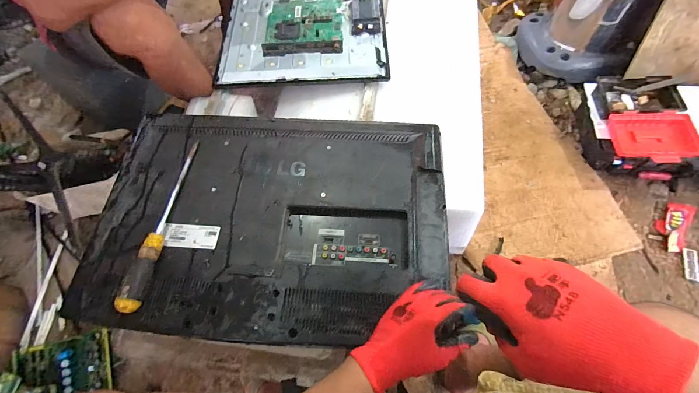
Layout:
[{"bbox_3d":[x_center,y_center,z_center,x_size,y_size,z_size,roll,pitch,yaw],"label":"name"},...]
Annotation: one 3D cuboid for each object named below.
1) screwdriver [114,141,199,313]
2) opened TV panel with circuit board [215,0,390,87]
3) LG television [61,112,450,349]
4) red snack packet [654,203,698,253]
[{"bbox_3d":[-0.313,0.031,0.544,0.026,0.042,0.307,2,65,4],"label":"screwdriver"},{"bbox_3d":[-0.118,-0.596,0.944,0.440,0.060,0.697,-2,64,2],"label":"opened TV panel with circuit board"},{"bbox_3d":[-0.135,0.022,0.570,0.596,0.072,0.414,2,65,4],"label":"LG television"},{"bbox_3d":[0.923,0.077,0.927,0.073,0.019,0.163,31,70,16],"label":"red snack packet"}]

